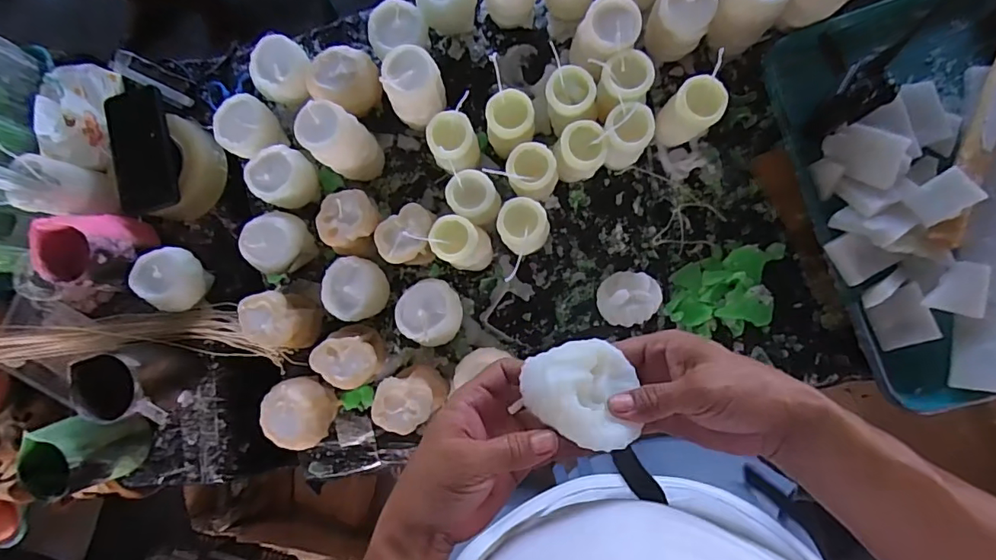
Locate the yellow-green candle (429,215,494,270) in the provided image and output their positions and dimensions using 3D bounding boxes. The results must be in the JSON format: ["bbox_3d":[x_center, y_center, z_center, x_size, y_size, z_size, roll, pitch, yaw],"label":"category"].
[{"bbox_3d":[-0.040,-0.041,0.605,0.056,0.113,0.052,0,88,8],"label":"yellow-green candle"}]

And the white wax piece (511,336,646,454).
[{"bbox_3d":[0.059,0.084,0.367,0.077,0.038,0.075,8,62,-33],"label":"white wax piece"}]

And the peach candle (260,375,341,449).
[{"bbox_3d":[-0.237,0.161,0.631,0.072,0.087,0.084,-19,85,7],"label":"peach candle"}]

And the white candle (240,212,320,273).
[{"bbox_3d":[-0.269,-0.045,0.641,0.069,0.072,0.079,15,90,8],"label":"white candle"}]

